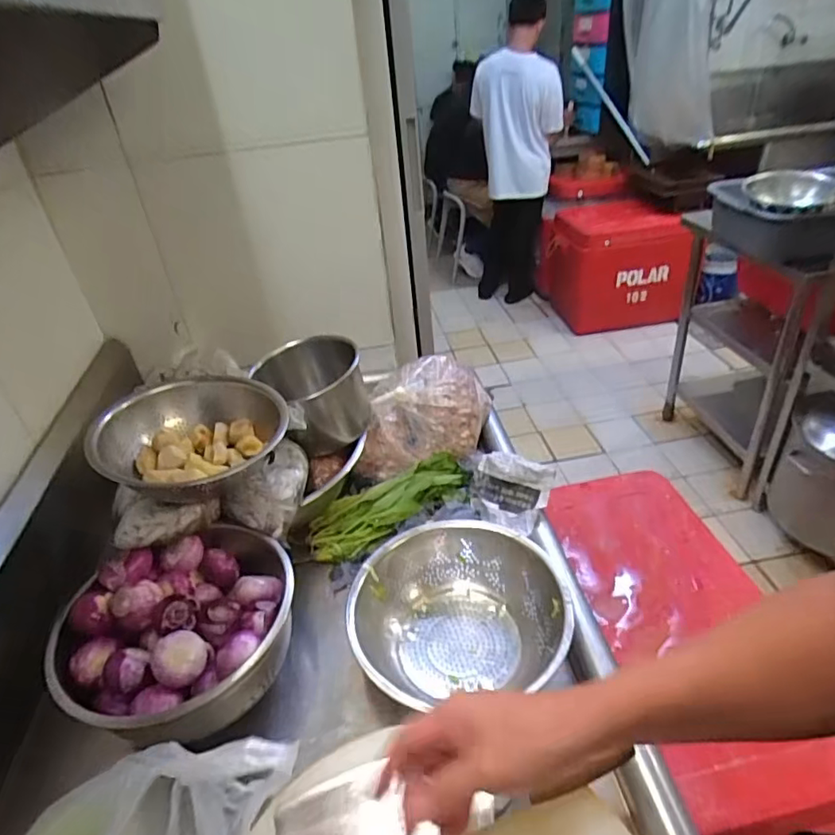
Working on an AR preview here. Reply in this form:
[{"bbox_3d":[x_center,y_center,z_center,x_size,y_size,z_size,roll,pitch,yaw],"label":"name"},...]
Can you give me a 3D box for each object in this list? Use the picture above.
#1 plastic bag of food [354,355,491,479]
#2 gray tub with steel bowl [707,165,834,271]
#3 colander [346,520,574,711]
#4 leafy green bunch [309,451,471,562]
[{"bbox_3d":[0.015,-0.007,0.969,0.184,0.105,0.216,4,36,14],"label":"plastic bag of food"},{"bbox_3d":[0.958,-0.547,1.510,0.309,0.178,0.308,13,39,26],"label":"gray tub with steel bowl"},{"bbox_3d":[0.052,0.240,0.676,0.249,0.096,0.219,-8,35,-3],"label":"colander"},{"bbox_3d":[-0.040,0.132,0.871,0.267,0.033,0.088,-24,38,-24],"label":"leafy green bunch"}]

